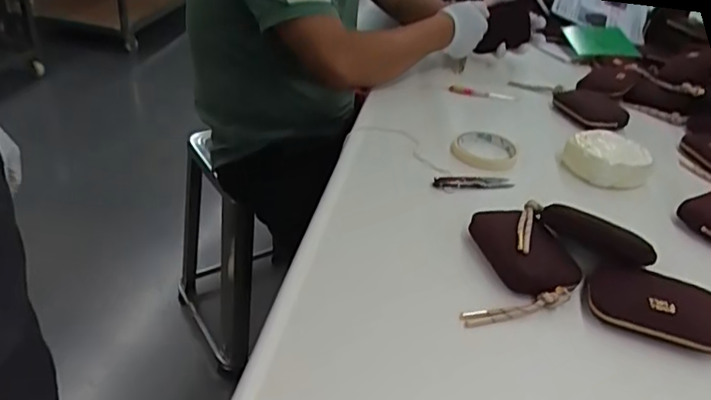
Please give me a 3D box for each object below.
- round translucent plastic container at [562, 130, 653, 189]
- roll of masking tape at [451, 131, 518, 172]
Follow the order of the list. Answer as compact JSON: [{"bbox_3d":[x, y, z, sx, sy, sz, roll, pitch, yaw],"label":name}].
[{"bbox_3d":[0.336,-0.058,0.757,0.111,0.039,0.088,22,36,22],"label":"round translucent plastic container"},{"bbox_3d":[0.184,-0.069,0.784,0.089,0.014,0.089,5,33,-3],"label":"roll of masking tape"}]

